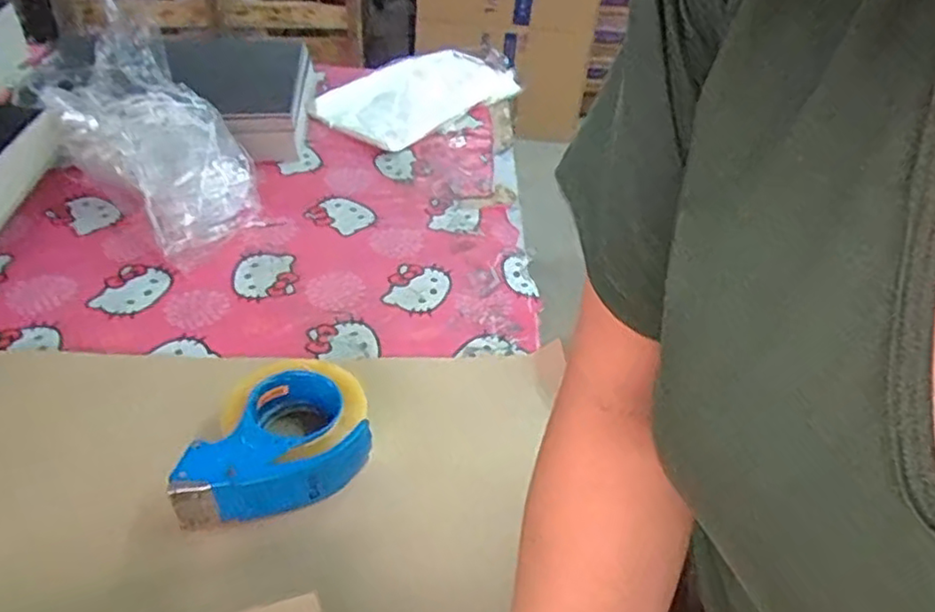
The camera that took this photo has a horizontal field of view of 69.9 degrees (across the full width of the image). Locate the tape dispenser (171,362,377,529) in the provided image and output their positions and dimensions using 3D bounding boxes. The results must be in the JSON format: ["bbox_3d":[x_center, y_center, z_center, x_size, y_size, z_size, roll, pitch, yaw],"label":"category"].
[{"bbox_3d":[-0.171,0.111,0.587,0.158,0.062,0.126,-9,45,-17],"label":"tape dispenser"}]

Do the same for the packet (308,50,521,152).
[{"bbox_3d":[-0.070,-0.357,1.120,0.178,0.035,0.354,33,48,25],"label":"packet"}]

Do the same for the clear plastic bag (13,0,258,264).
[{"bbox_3d":[-0.379,-0.217,0.820,0.317,0.121,0.160,49,53,5],"label":"clear plastic bag"}]

